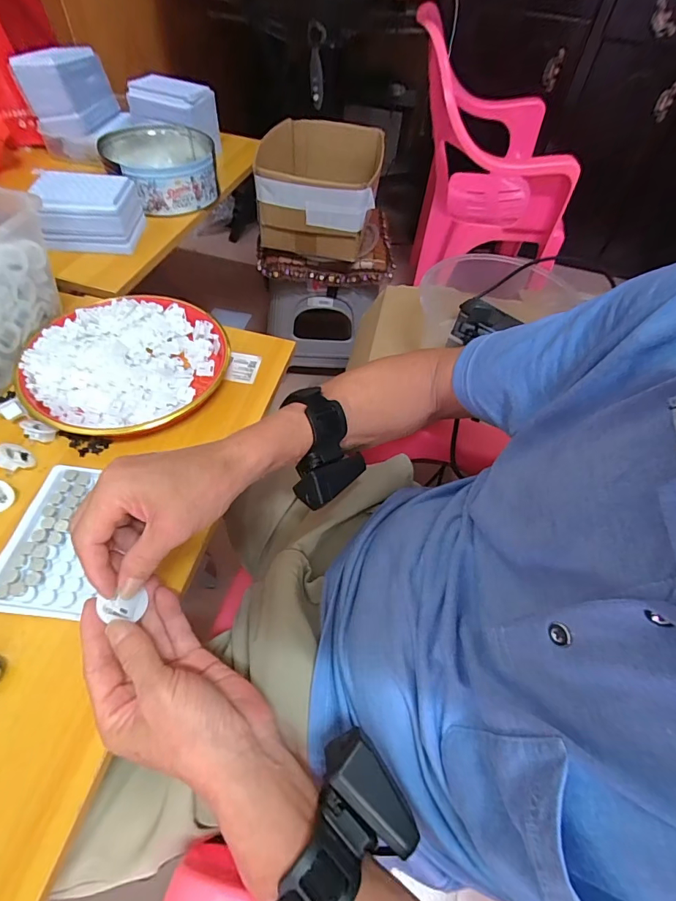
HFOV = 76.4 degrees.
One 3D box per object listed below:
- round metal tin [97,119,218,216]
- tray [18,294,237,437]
[{"bbox_3d":[-0.300,-0.494,0.750,0.171,0.078,0.182,2,54,-3],"label":"round metal tin"},{"bbox_3d":[-0.240,-0.103,0.498,0.203,0.033,0.215,2,54,-3],"label":"tray"}]

